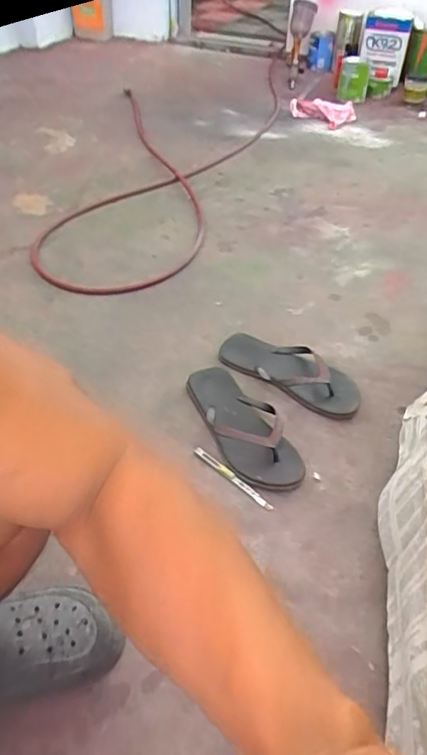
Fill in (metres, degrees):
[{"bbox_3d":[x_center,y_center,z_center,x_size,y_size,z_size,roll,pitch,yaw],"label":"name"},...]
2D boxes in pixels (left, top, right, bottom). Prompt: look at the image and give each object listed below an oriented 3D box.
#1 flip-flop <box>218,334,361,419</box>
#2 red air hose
[{"bbox_3d":[0.136,-0.017,0.984,0.264,0.044,0.099,27,50,24],"label":"flip-flop"},{"bbox_3d":[-0.120,-0.699,1.684,0.539,0.027,1.496,8,45,7],"label":"red air hose"}]

